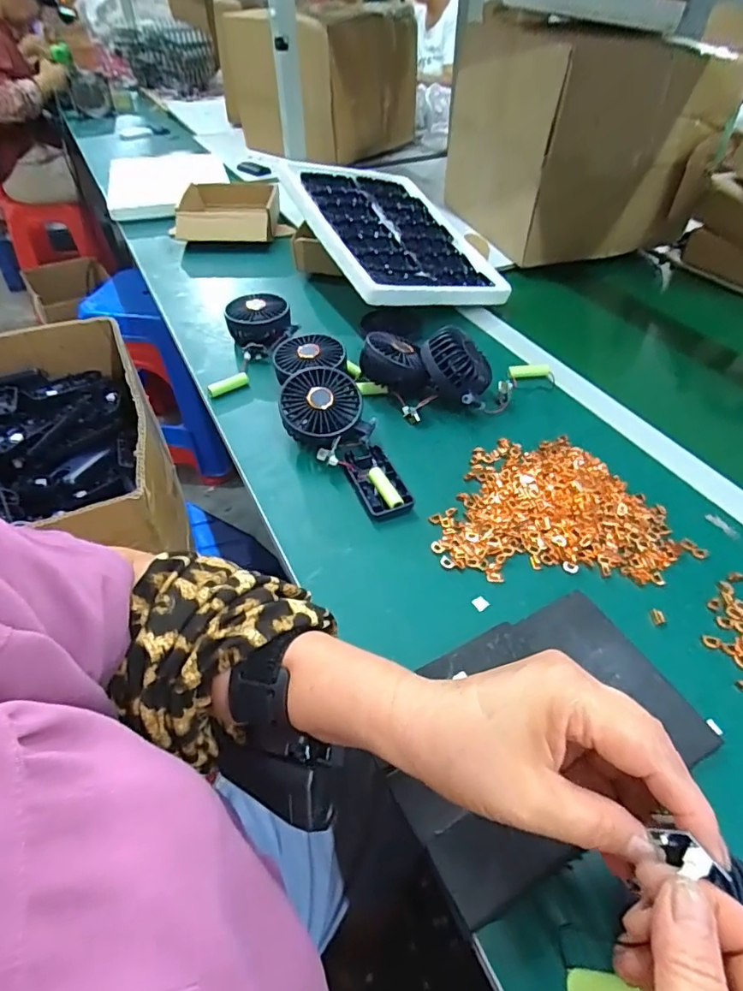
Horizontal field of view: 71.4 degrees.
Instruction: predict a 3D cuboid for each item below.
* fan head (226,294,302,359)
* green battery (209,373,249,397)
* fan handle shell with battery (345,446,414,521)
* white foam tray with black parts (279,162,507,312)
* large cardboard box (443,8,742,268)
[{"bbox_3d":[-0.150,-0.234,0.707,0.087,0.047,0.101,-14,48,-13],"label":"fan head"},{"bbox_3d":[-0.176,-0.136,0.640,0.052,0.018,0.014,-27,52,-24],"label":"green battery"},{"bbox_3d":[0.005,-0.012,0.520,0.043,0.015,0.091,-16,48,-15],"label":"fan handle shell with battery"},{"bbox_3d":[0.031,-0.417,0.818,0.278,0.041,0.367,-9,58,-27],"label":"white foam tray with black parts"},{"bbox_3d":[0.335,-0.618,0.905,0.318,0.285,0.413,-10,47,-10],"label":"large cardboard box"}]

